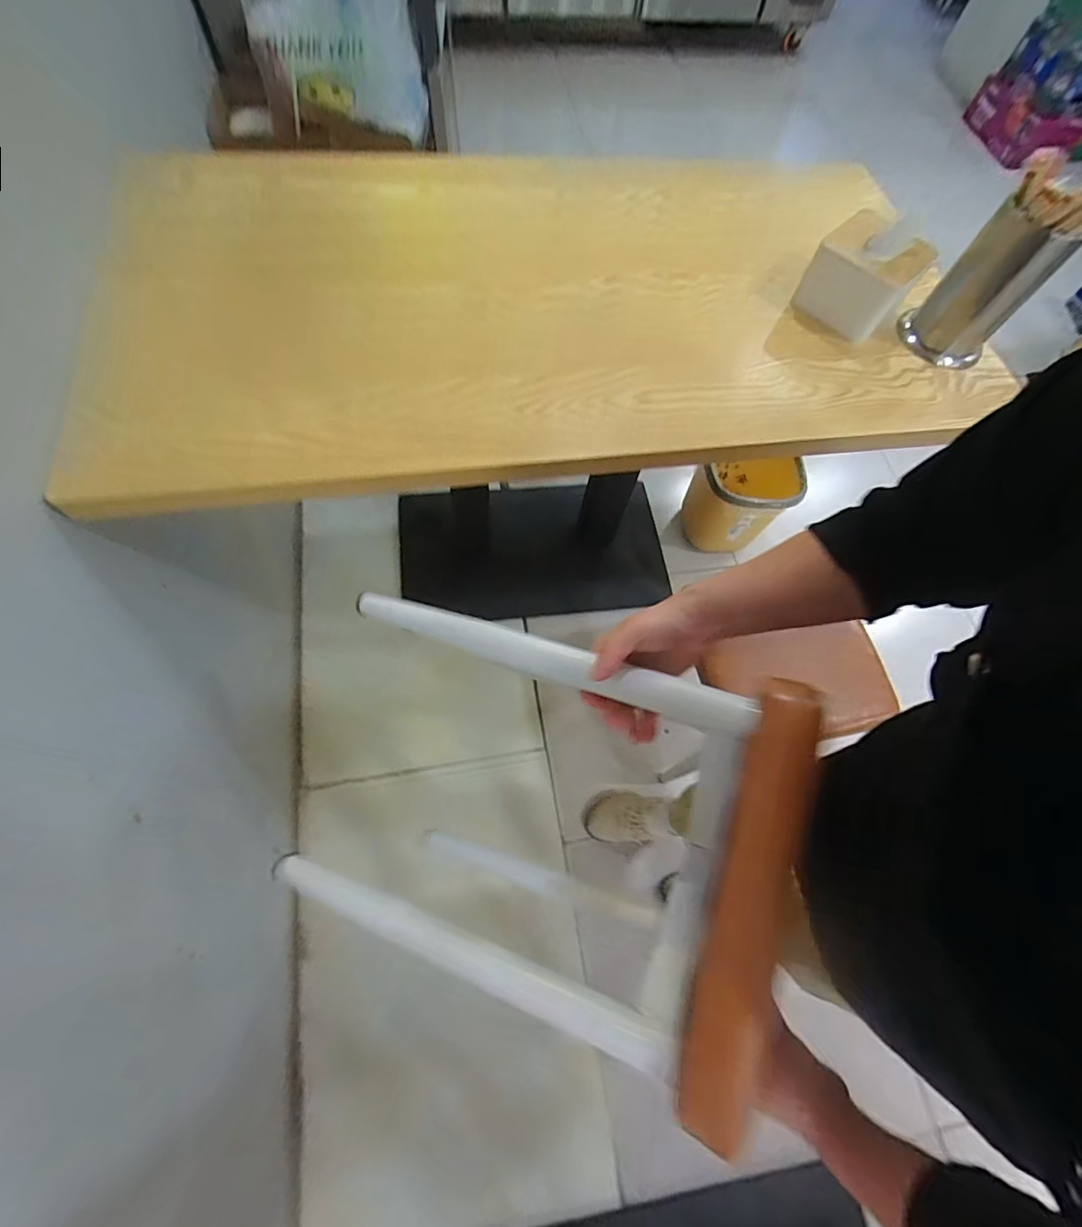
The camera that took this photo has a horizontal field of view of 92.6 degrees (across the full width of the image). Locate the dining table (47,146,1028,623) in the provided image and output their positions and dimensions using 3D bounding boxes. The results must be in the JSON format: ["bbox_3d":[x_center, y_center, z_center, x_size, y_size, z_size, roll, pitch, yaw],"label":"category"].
[{"bbox_3d":[-0.003,-0.313,1.022,1.125,0.748,0.583,-7,67,-8],"label":"dining table"}]

